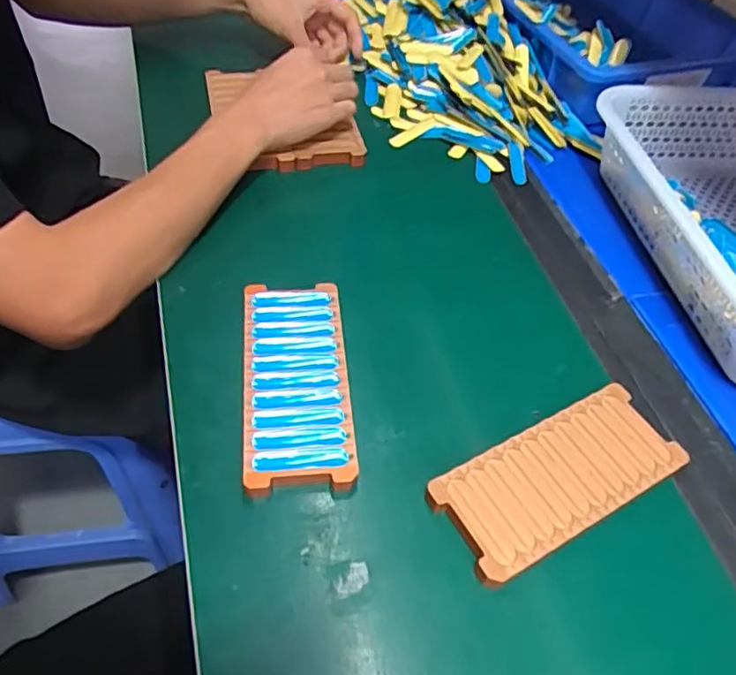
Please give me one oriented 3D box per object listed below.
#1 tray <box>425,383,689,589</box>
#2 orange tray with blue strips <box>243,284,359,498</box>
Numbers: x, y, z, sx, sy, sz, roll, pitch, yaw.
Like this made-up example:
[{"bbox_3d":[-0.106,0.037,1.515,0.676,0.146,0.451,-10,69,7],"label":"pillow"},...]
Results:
[{"bbox_3d":[0.131,0.097,0.423,0.174,0.015,0.075,-22,56,-22],"label":"tray"},{"bbox_3d":[-0.052,0.032,0.454,0.074,0.020,0.170,-3,51,-8],"label":"orange tray with blue strips"}]

